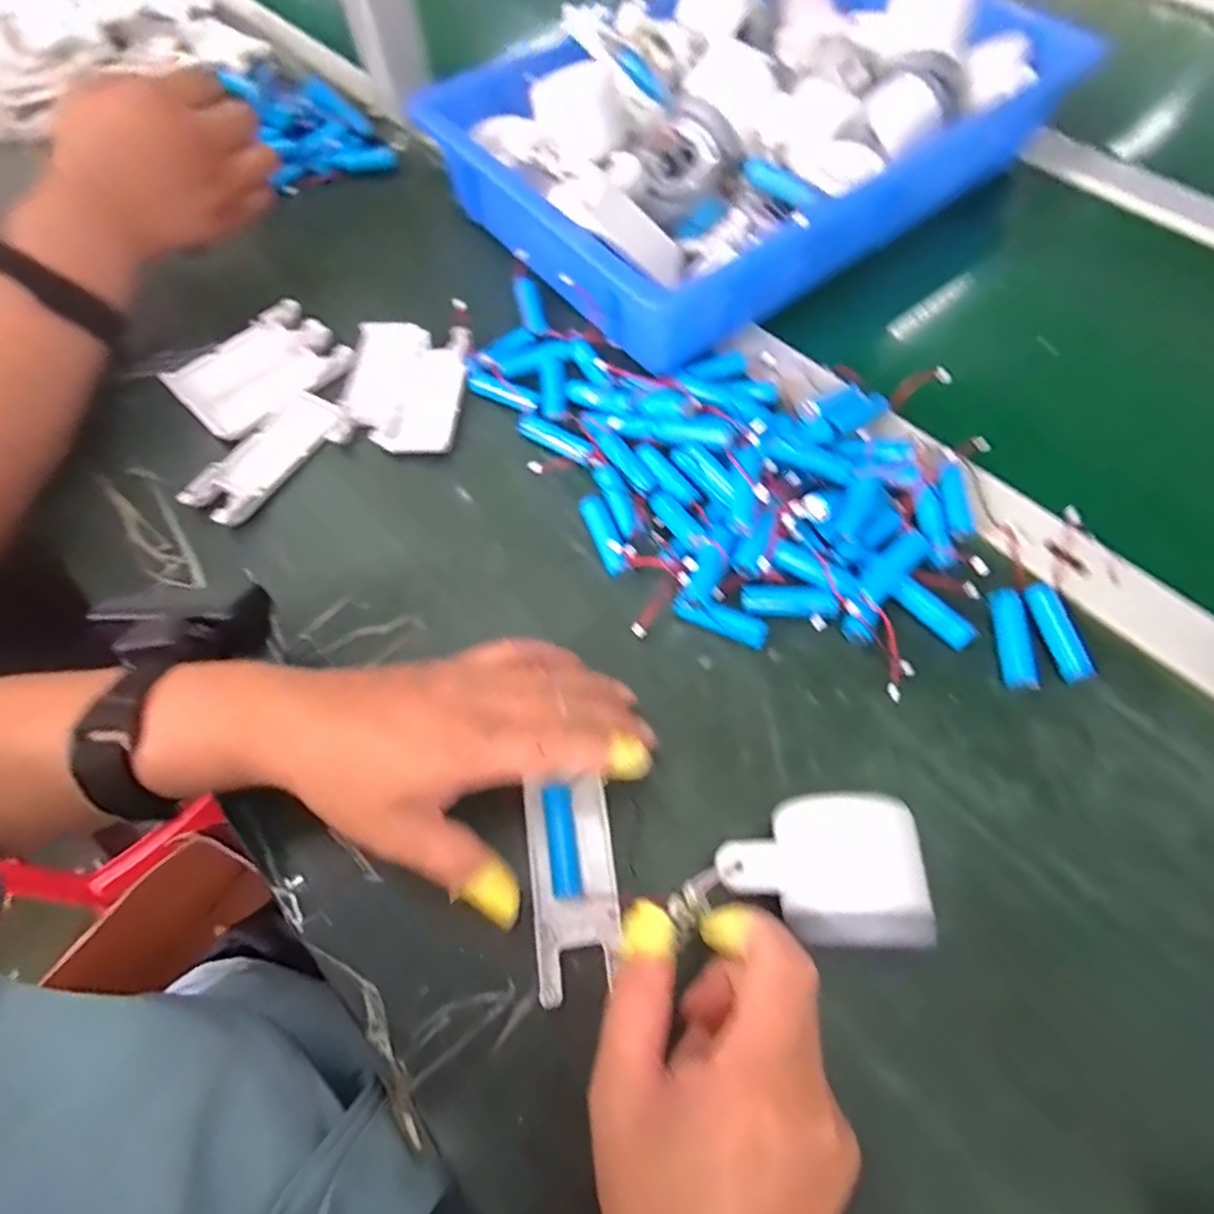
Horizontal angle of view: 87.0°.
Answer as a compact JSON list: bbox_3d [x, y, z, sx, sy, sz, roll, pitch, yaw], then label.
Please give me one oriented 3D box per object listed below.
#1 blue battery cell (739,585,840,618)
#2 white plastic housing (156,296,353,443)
[{"bbox_3d":[0.101,-0.004,0.353,0.051,0.014,0.013,2,65,3],"label":"blue battery cell"},{"bbox_3d":[-0.241,-0.166,0.444,0.105,0.012,0.081,-42,70,-16],"label":"white plastic housing"}]

